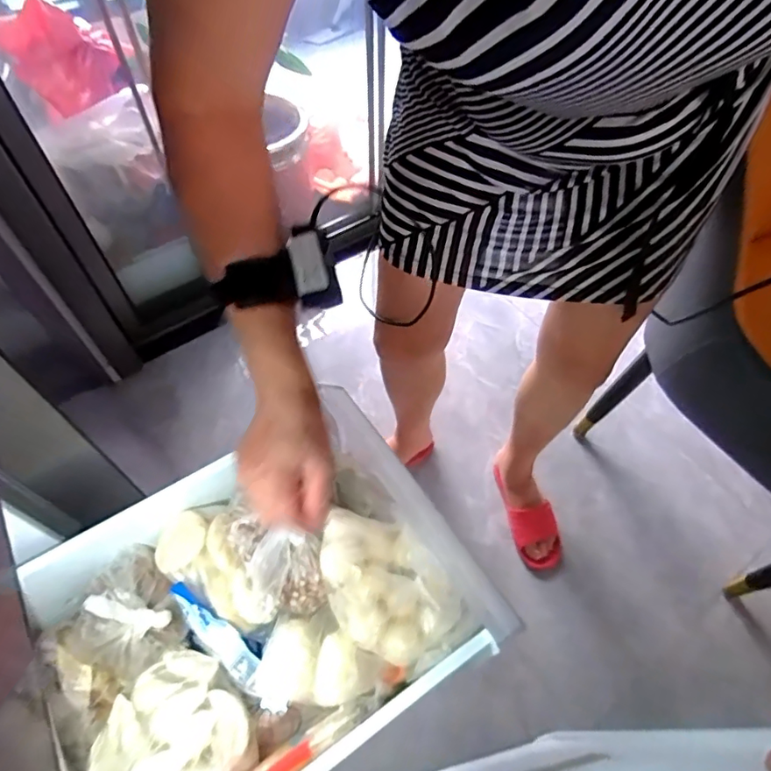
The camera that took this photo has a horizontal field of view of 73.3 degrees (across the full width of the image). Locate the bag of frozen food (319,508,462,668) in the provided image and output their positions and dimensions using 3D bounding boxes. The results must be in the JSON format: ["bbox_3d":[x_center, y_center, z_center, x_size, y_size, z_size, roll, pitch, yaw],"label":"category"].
[{"bbox_3d":[-0.007,0.182,0.488,0.096,0.050,0.146,-38,71,-20],"label":"bag of frozen food"}]

